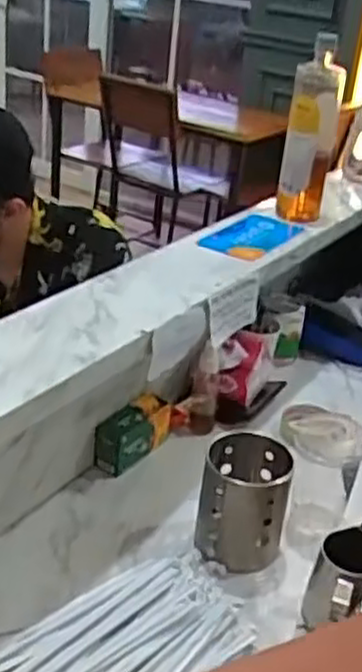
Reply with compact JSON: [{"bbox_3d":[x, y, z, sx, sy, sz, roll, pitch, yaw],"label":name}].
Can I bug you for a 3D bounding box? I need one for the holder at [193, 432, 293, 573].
[{"bbox_3d":[0.070,0.189,0.881,0.094,0.114,0.097,8,27,2],"label":"holder"}]

